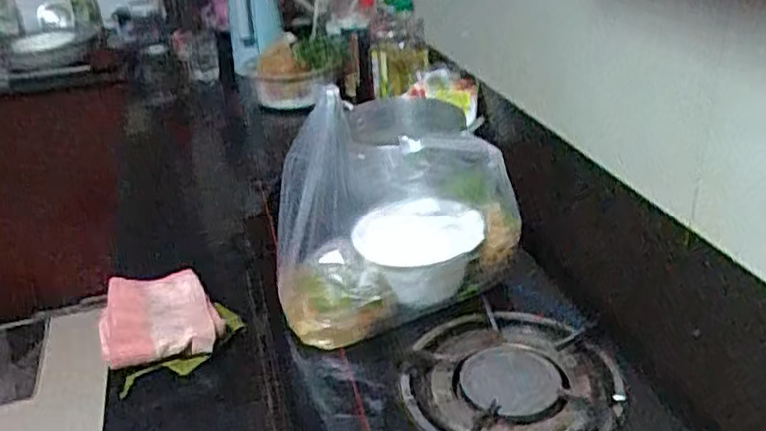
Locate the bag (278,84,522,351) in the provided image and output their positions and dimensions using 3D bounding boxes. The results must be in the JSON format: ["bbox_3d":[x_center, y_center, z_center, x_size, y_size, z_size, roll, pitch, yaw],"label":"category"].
[{"bbox_3d":[0.014,0.002,0.725,0.237,0.203,0.120,-17,31,-24],"label":"bag"}]

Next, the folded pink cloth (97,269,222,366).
[{"bbox_3d":[-0.282,0.132,0.904,0.144,0.054,0.153,-10,29,-13],"label":"folded pink cloth"}]

